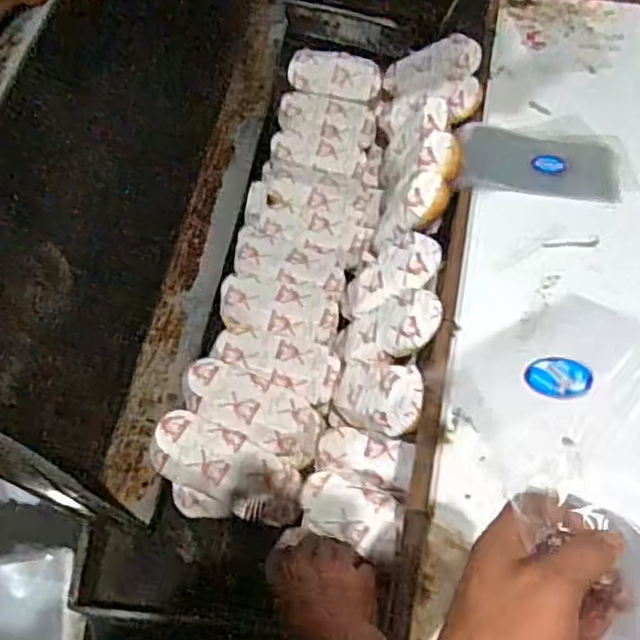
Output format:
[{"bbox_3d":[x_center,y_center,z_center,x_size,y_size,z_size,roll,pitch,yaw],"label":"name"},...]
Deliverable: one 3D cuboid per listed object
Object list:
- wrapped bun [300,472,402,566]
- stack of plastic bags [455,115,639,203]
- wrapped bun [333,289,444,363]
[{"bbox_3d":[0.032,0.189,0.642,0.105,0.034,0.055,27,58,18],"label":"wrapped bun"},{"bbox_3d":[0.290,-0.213,0.843,0.222,0.018,0.148,3,54,4],"label":"stack of plastic bags"},{"bbox_3d":[0.068,0.011,0.715,0.132,0.042,0.079,-20,39,43],"label":"wrapped bun"}]

